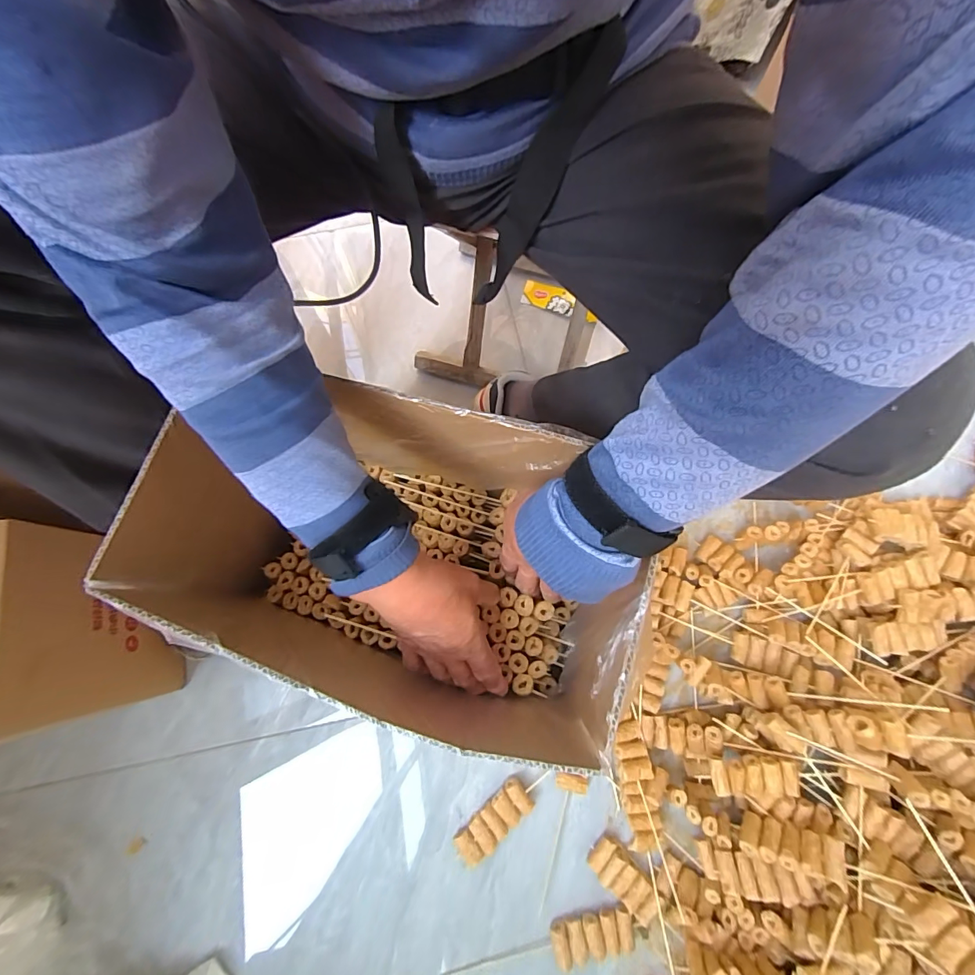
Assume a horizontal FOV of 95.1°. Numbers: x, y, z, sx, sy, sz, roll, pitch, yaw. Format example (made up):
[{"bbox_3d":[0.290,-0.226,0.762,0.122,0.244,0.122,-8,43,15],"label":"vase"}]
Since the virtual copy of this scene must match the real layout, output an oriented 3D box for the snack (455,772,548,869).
[{"bbox_3d":[0.017,0.390,0.535,0.128,0.020,0.039,-41,77,-10],"label":"snack"}]

